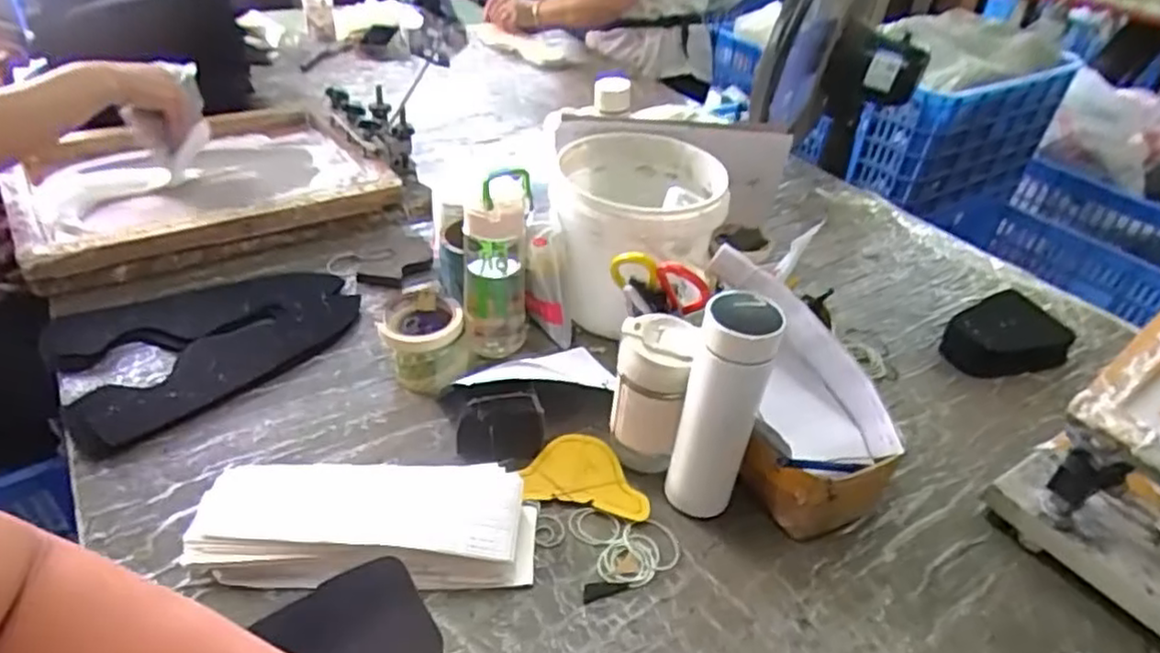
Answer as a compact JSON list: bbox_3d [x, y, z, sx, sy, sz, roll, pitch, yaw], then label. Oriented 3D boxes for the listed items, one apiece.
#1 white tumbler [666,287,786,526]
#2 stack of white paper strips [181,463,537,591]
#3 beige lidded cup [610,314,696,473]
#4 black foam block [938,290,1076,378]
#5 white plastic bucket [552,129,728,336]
[{"bbox_3d":[0.125,0.080,0.631,0.063,0.223,0.065,3,38,-2],"label":"white tumbler"},{"bbox_3d":[-0.187,0.173,0.617,0.291,0.040,0.114,1,38,-5],"label":"stack of white paper strips"},{"bbox_3d":[0.073,0.064,0.700,0.075,0.144,0.067,16,39,13],"label":"beige lidded cup"},{"bbox_3d":[0.553,0.016,0.902,0.157,0.049,0.111,-19,44,-28],"label":"black foam block"},{"bbox_3d":[0.067,-0.111,0.894,0.204,0.183,0.226,7,38,3],"label":"white plastic bucket"}]

